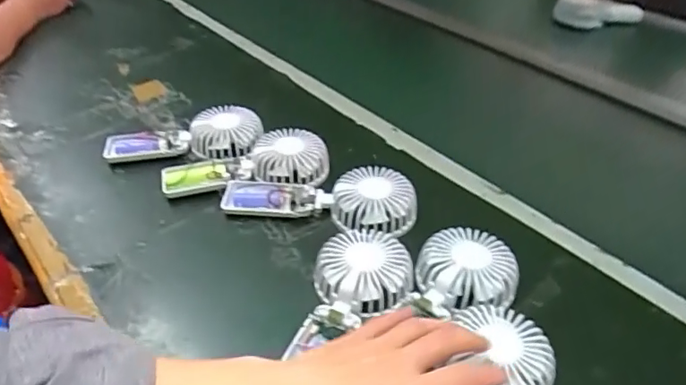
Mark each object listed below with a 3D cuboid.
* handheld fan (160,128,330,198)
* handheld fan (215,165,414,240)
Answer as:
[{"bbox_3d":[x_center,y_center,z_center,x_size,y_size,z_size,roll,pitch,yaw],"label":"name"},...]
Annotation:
[{"bbox_3d":[-0.108,-0.034,0.593,0.180,0.029,0.066,-6,40,-8],"label":"handheld fan"},{"bbox_3d":[-0.024,0.002,0.558,0.196,0.034,0.075,10,41,11],"label":"handheld fan"}]

